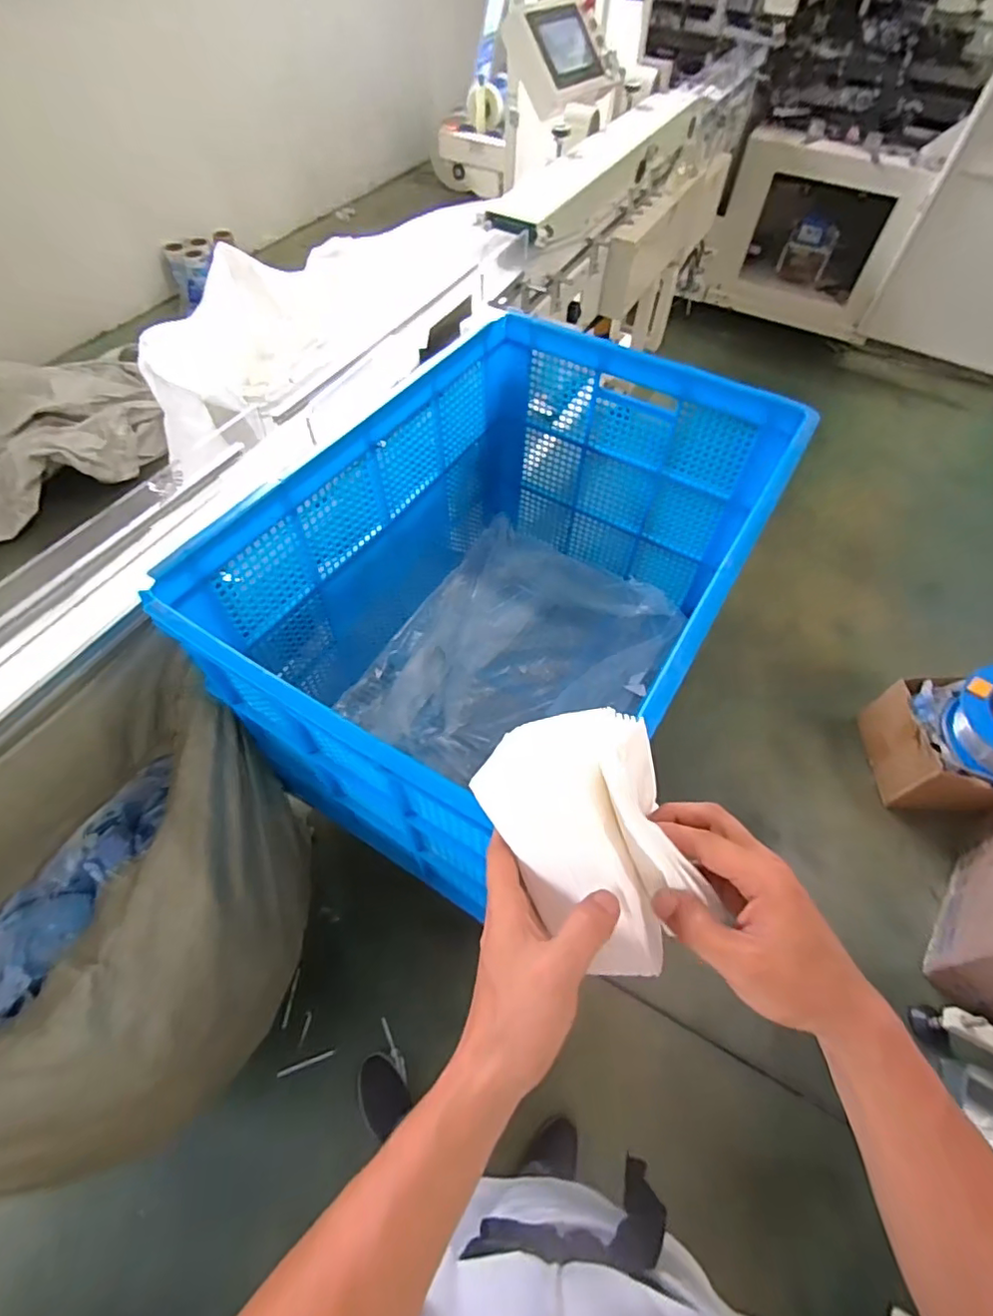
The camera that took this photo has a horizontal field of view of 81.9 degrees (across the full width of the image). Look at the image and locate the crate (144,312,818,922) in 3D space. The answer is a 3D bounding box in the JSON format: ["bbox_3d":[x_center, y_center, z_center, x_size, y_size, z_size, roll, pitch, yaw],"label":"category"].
[{"bbox_3d":[0.037,-0.097,0.985,0.561,0.518,0.836,28,60,16],"label":"crate"}]

